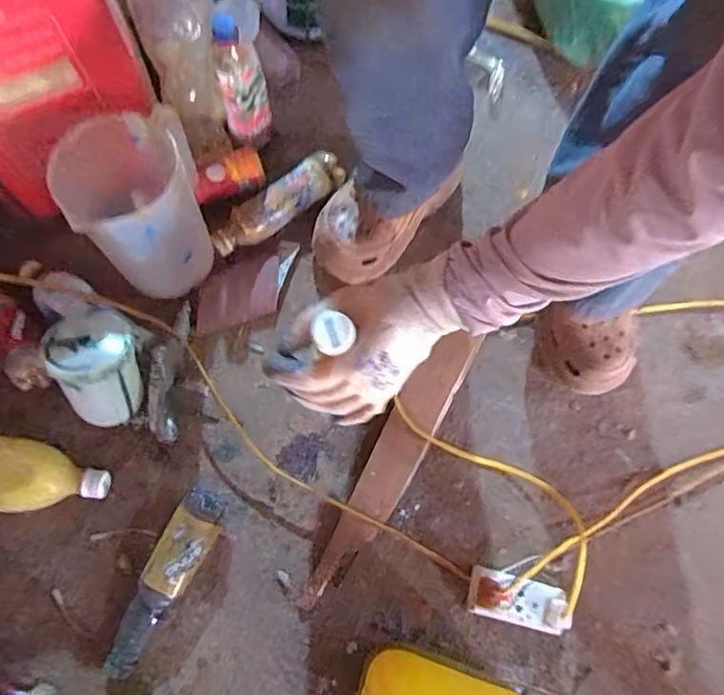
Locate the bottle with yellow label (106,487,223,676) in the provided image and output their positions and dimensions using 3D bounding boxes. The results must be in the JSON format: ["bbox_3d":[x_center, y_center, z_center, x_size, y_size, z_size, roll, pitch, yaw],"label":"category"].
[{"bbox_3d":[-0.220,0.263,0.617,0.054,0.058,0.207,25,74,4],"label":"bottle with yellow label"}]

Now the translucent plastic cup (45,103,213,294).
[{"bbox_3d":[-0.264,-0.168,0.674,0.136,0.198,0.171,-17,75,-8],"label":"translucent plastic cup"}]

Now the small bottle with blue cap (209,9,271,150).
[{"bbox_3d":[-0.161,-0.345,0.730,0.060,0.185,0.045,-12,74,-7],"label":"small bottle with blue cap"}]

